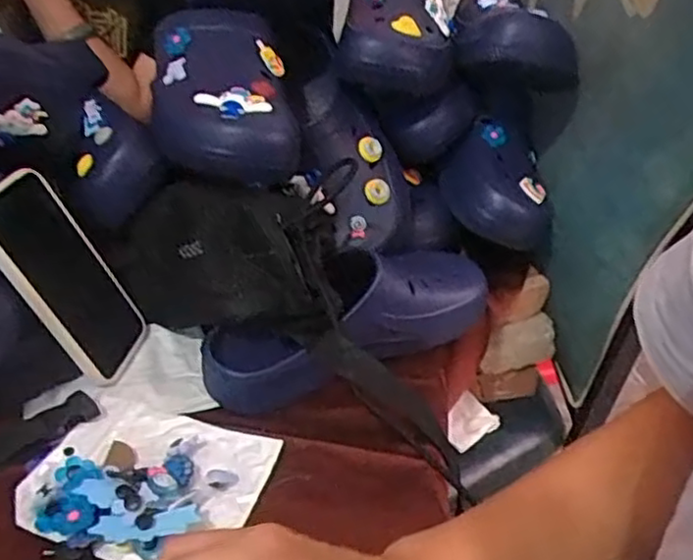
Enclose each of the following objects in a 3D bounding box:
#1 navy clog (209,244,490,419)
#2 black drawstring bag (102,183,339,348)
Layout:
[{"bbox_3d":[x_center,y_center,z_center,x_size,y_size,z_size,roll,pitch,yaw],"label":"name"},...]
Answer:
[{"bbox_3d":[0.007,0.018,0.570,0.261,0.079,0.088,-21,41,-30],"label":"navy clog"},{"bbox_3d":[-0.103,-0.019,0.569,0.205,0.121,0.050,2,5,18],"label":"black drawstring bag"}]

